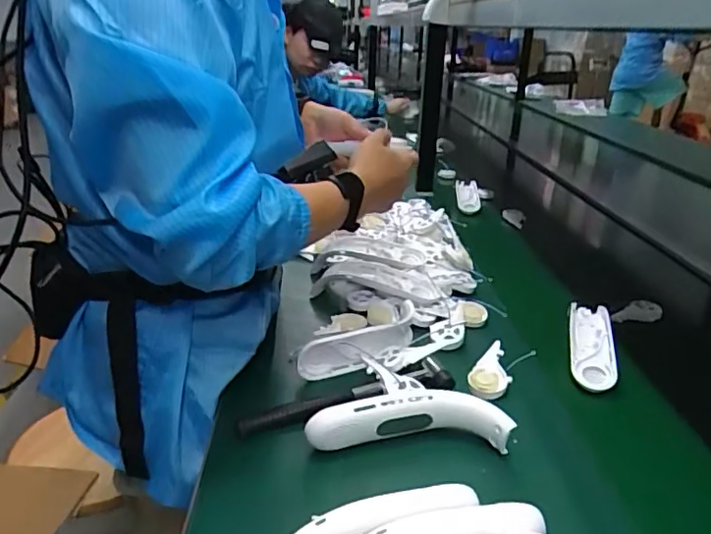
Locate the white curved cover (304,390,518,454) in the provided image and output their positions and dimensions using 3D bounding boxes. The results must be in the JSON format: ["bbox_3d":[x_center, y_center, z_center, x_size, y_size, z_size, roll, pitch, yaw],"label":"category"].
[{"bbox_3d":[0.052,0.155,0.557,0.195,0.053,0.042,1,26,-1],"label":"white curved cover"}]

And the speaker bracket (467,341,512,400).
[{"bbox_3d":[0.161,0.125,0.663,0.046,0.023,0.093,8,27,12],"label":"speaker bracket"}]

